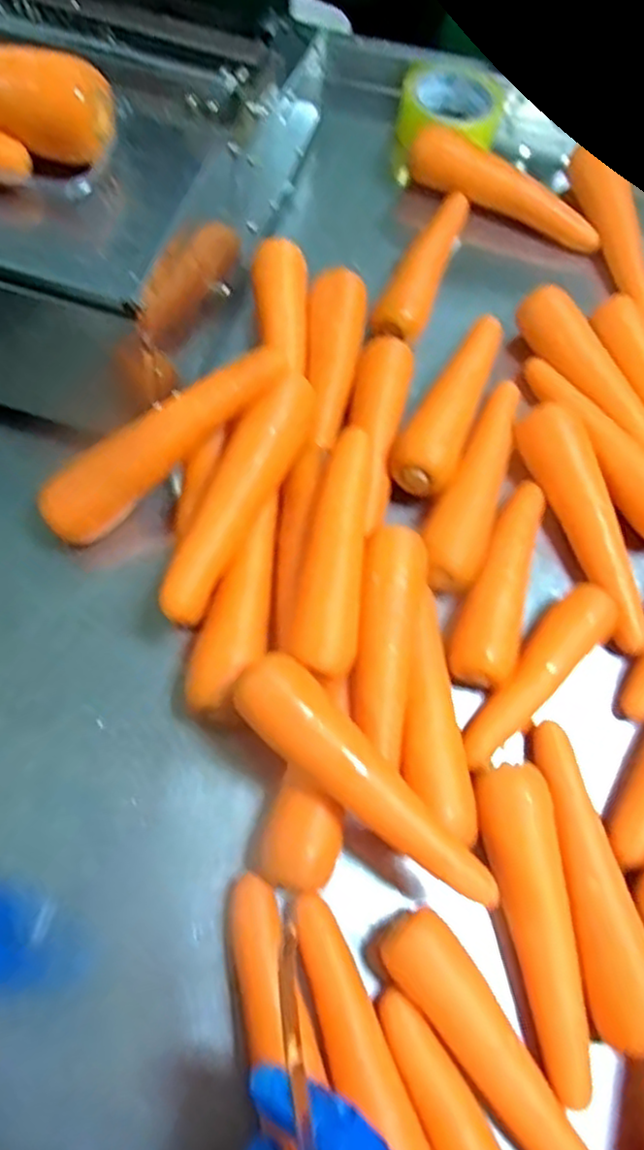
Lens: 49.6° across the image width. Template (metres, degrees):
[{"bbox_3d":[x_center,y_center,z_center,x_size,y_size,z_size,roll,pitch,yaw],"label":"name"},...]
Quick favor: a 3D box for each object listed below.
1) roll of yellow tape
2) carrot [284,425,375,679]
[{"bbox_3d":[0.137,-0.478,0.726,0.106,0.053,0.119,43,69,13],"label":"roll of yellow tape"},{"bbox_3d":[0.011,-0.016,0.461,0.041,0.034,0.164,12,65,-1],"label":"carrot"}]

